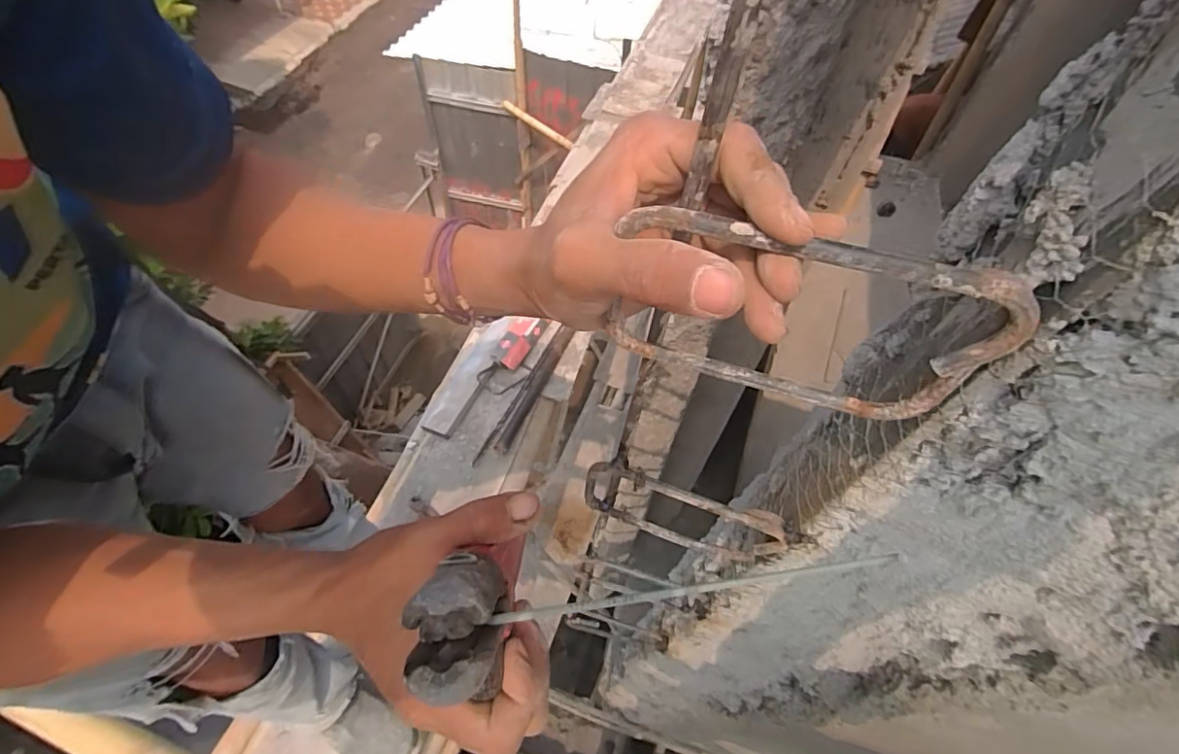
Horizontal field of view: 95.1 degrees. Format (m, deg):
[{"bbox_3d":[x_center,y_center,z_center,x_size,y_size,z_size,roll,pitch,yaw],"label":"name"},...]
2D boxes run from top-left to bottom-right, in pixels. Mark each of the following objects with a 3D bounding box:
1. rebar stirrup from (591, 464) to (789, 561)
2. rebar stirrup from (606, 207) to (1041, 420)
[{"bbox_3d":[0.067,0.105,0.407,0.144,0.091,0.013,17,57,8],"label":"rebar stirrup"},{"bbox_3d":[0.081,-0.021,0.214,0.138,0.089,0.009,17,57,8],"label":"rebar stirrup"}]

